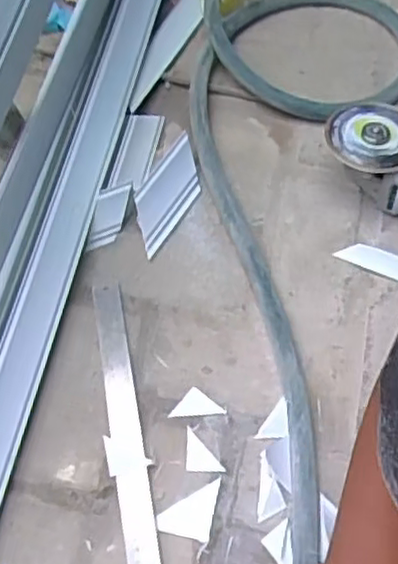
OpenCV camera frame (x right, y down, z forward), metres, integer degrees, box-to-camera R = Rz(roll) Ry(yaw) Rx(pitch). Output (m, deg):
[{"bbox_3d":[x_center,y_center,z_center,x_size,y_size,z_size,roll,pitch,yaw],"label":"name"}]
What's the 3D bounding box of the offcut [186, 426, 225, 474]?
[{"bbox_3d":[-0.002,0.165,0.647,0.026,0.004,0.051,-39,71,-9],"label":"offcut"}]

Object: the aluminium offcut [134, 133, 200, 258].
[{"bbox_3d":[-0.036,-0.102,0.794,0.058,0.007,0.140,37,71,-4],"label":"aluminium offcut"}]

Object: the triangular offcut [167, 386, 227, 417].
[{"bbox_3d":[-0.003,0.117,0.673,0.052,0.004,0.027,-5,59,1],"label":"triangular offcut"}]

